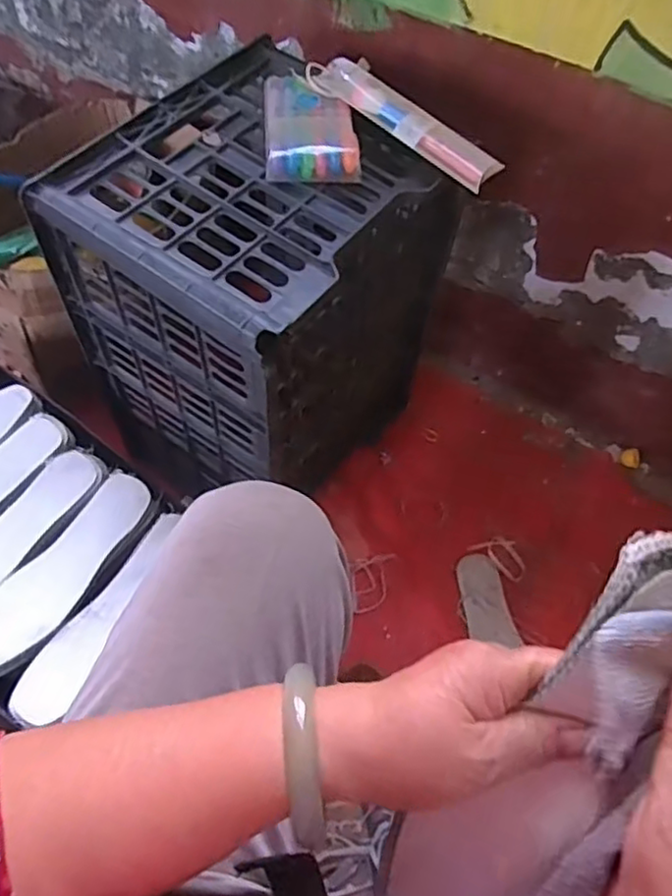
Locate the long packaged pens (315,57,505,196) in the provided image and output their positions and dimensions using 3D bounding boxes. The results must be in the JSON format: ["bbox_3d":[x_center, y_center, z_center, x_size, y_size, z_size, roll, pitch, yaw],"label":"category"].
[{"bbox_3d":[0.066,-0.306,0.609,0.190,0.026,0.043,37,64,15],"label":"long packaged pens"}]

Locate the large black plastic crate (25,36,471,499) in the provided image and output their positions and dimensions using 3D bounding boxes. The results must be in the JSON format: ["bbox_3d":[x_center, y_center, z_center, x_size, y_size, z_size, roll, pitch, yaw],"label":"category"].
[{"bbox_3d":[-0.081,-0.153,0.765,0.264,0.414,0.317,35,63,13],"label":"large black plastic crate"}]

